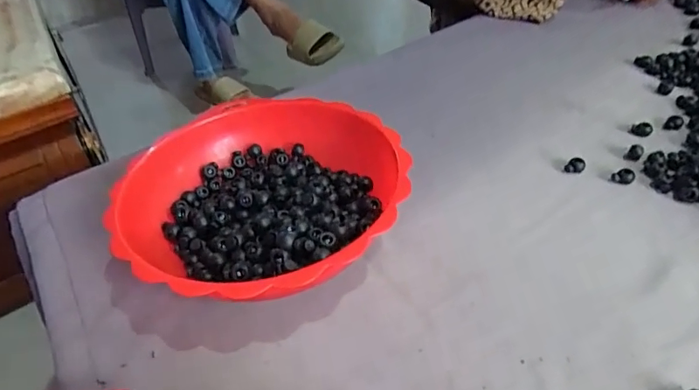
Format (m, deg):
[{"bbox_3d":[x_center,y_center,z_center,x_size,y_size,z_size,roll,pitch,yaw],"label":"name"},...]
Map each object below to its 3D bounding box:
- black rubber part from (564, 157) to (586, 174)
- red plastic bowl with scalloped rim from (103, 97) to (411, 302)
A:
[{"bbox_3d":[0.222,-0.029,0.495,0.018,0.013,0.014,15,43,25],"label":"black rubber part"},{"bbox_3d":[-0.062,0.013,0.436,0.216,0.078,0.230,-4,41,4],"label":"red plastic bowl with scalloped rim"}]

